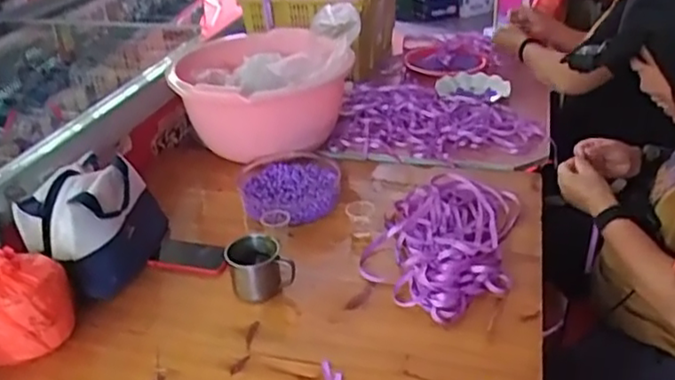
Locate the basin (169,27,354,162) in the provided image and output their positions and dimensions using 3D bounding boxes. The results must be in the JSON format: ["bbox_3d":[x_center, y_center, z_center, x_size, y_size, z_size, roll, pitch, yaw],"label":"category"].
[{"bbox_3d":[-0.174,-0.224,1.528,0.392,0.189,0.393,-1,30,5],"label":"basin"}]

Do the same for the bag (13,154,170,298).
[{"bbox_3d":[-0.405,0.050,1.125,0.145,0.174,0.249,5,31,16],"label":"bag"}]

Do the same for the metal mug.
[{"bbox_3d":[-0.127,0.129,1.063,0.097,0.079,0.083,-14,31,-16],"label":"metal mug"}]

